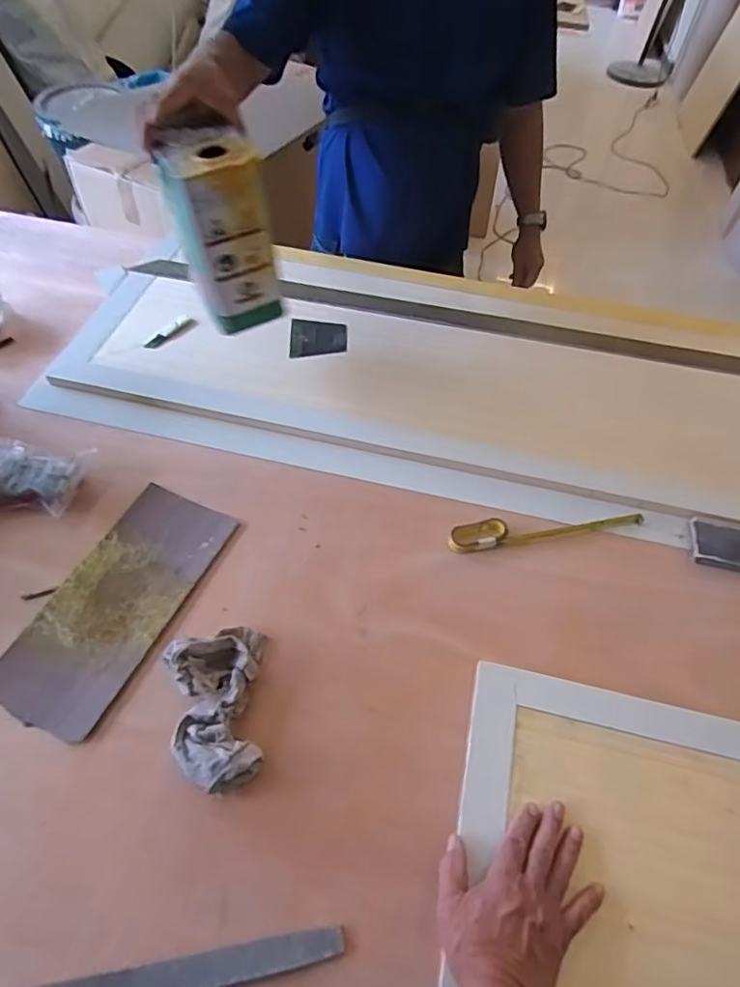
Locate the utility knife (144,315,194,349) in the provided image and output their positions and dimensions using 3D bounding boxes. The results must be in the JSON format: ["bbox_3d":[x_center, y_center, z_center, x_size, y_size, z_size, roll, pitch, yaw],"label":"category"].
[{"bbox_3d":[-0.350,-0.280,0.980,0.025,0.016,0.093,36,61,22],"label":"utility knife"}]

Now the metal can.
[{"bbox_3d":[-0.200,-0.356,0.775,0.101,0.218,0.134,-18,58,-16],"label":"metal can"}]

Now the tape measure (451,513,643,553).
[{"bbox_3d":[0.247,0.044,0.786,0.281,0.013,0.046,-7,55,-7],"label":"tape measure"}]

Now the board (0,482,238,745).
[{"bbox_3d":[-0.313,0.130,0.705,0.143,0.011,0.313,22,58,12],"label":"board"}]

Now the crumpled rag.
[{"bbox_3d":[-0.164,0.231,0.619,0.111,0.046,0.168,-13,56,-11],"label":"crumpled rag"}]

